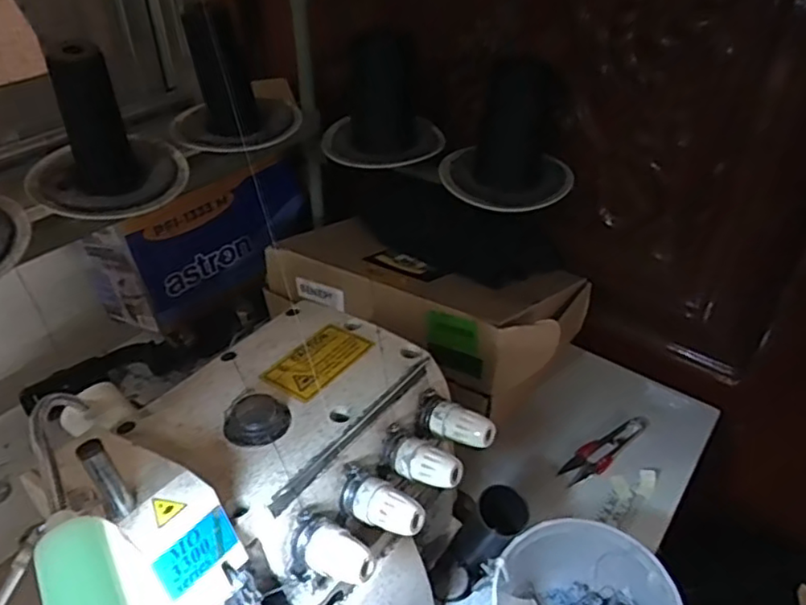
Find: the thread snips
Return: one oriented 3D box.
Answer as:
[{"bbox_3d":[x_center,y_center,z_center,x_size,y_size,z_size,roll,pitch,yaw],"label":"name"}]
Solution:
[{"bbox_3d":[0.184,0.131,0.565,0.107,0.006,0.026,-25,44,-30],"label":"thread snips"}]

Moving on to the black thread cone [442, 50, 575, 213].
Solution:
[{"bbox_3d":[0.099,-0.157,0.565,0.121,0.118,0.097,5,37,5],"label":"black thread cone"}]

